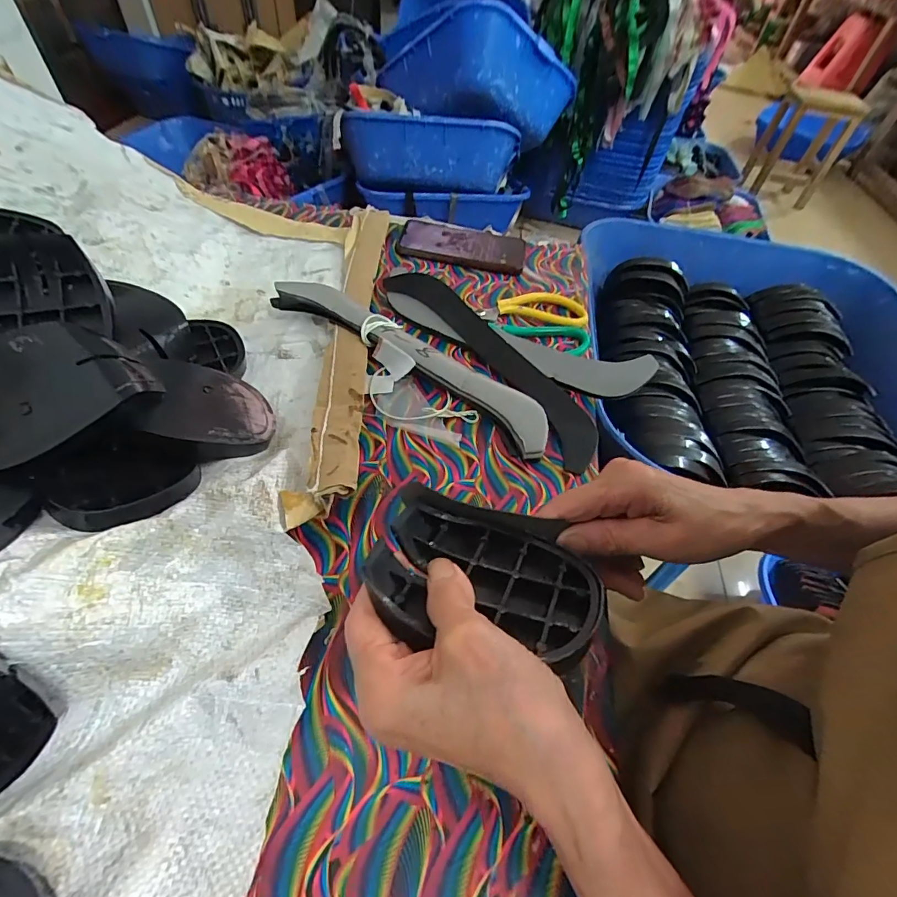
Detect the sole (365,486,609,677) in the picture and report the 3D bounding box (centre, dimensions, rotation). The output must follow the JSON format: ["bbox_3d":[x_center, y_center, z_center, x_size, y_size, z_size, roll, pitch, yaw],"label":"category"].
[{"bbox_3d":[0.019,0.069,0.244,0.123,0.029,0.085,8,53,0],"label":"sole"}]

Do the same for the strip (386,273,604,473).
[{"bbox_3d":[0.047,-0.098,0.442,0.076,0.022,0.279,-27,60,-24],"label":"strip"}]

